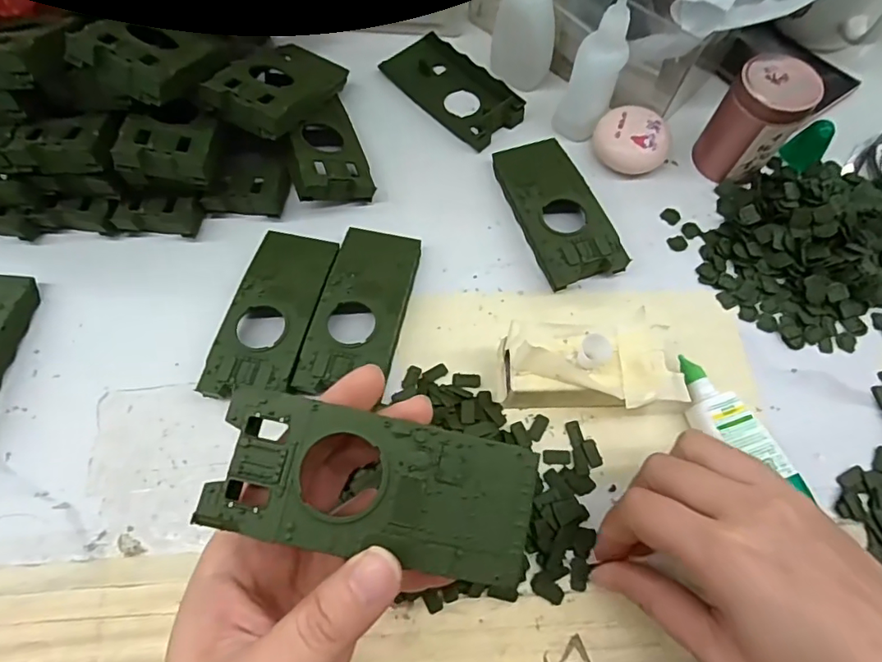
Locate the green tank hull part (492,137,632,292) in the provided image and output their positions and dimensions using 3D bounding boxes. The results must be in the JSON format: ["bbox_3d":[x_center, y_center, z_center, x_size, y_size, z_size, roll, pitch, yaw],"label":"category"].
[{"bbox_3d":[0.071,-0.076,0.324,0.047,0.022,0.105,-18,68,-8],"label":"green tank hull part"}]

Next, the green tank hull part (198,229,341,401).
[{"bbox_3d":[-0.093,-0.010,0.292,0.045,0.019,0.103,11,67,4],"label":"green tank hull part"}]

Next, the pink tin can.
[{"bbox_3d":[0.192,-0.128,0.322,0.045,0.066,0.041,38,71,14],"label":"pink tin can"}]

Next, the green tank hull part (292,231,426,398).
[{"bbox_3d":[-0.044,-0.010,0.294,0.047,0.021,0.104,11,67,4],"label":"green tank hull part"}]

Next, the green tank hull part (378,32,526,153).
[{"bbox_3d":[0.009,-0.177,0.369,0.054,0.016,0.109,-37,72,-15],"label":"green tank hull part"}]

